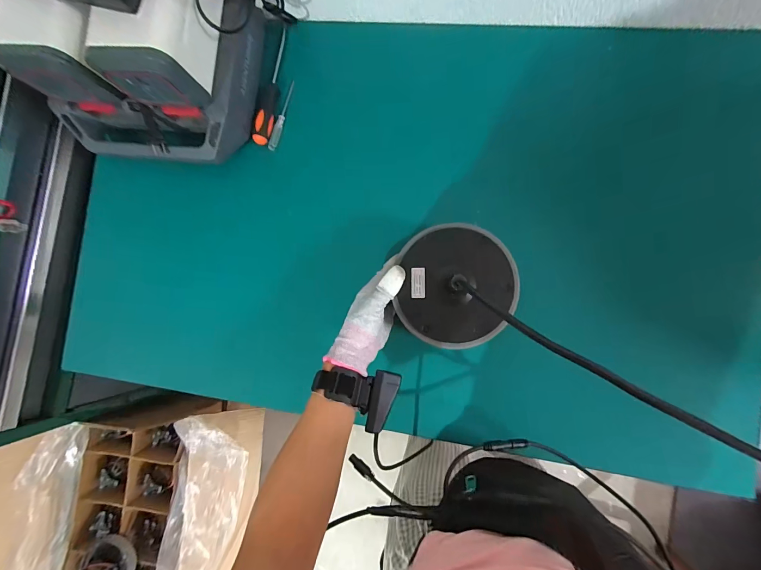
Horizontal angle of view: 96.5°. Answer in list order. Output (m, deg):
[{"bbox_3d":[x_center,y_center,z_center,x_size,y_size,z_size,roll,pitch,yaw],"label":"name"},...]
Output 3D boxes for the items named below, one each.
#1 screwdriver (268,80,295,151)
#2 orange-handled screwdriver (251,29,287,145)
[{"bbox_3d":[-0.153,-0.260,0.527,0.010,0.014,0.103,17,88,9],"label":"screwdriver"},{"bbox_3d":[-0.171,-0.306,0.526,0.026,0.030,0.184,6,86,8],"label":"orange-handled screwdriver"}]

